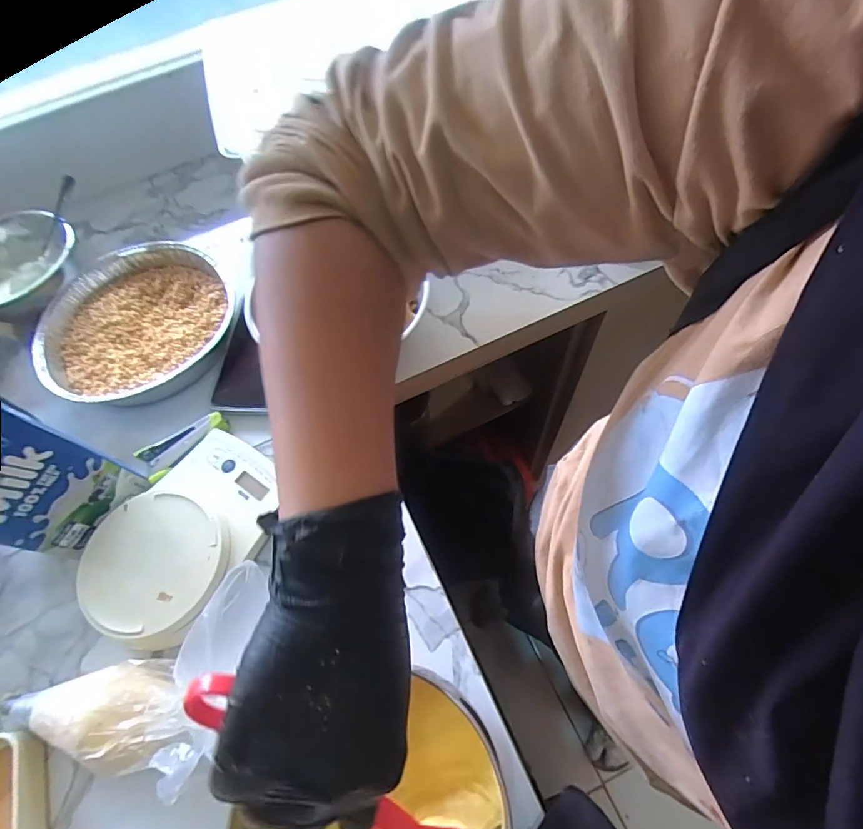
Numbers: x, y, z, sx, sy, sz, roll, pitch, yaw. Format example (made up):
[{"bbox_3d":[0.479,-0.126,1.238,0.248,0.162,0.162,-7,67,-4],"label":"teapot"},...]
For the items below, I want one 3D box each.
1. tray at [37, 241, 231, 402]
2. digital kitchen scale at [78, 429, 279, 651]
[{"bbox_3d":[-0.343,-0.108,0.544,0.217,0.045,0.223,-30,65,-10],"label":"tray"},{"bbox_3d":[-0.225,0.110,0.429,0.128,0.034,0.186,31,70,19],"label":"digital kitchen scale"}]

